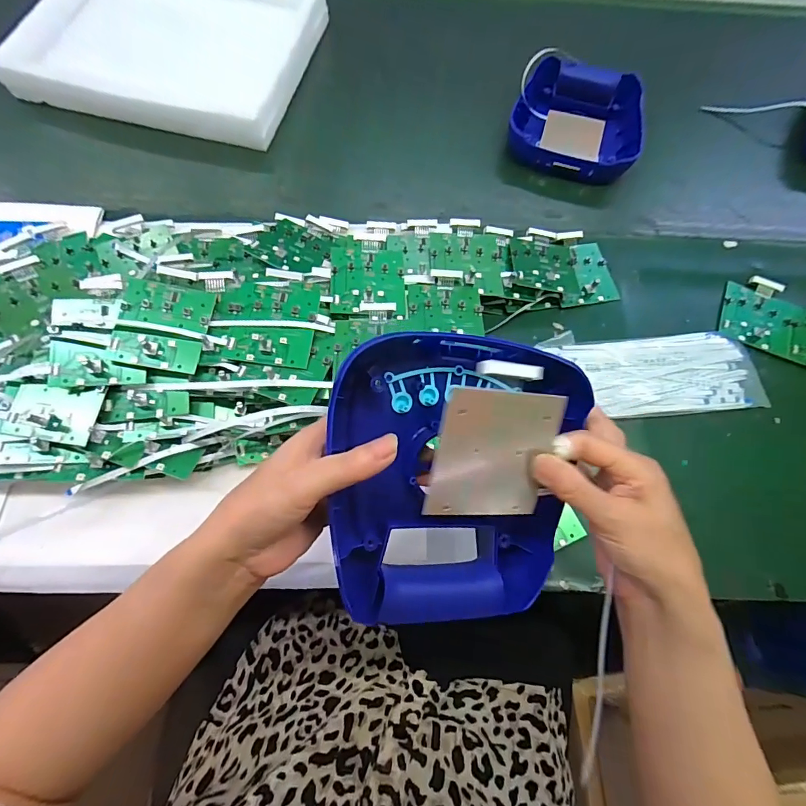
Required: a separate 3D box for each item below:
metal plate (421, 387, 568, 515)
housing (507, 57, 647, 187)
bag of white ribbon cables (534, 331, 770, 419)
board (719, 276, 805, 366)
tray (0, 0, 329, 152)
[{"bbox_3d":[0.055,0.031,0.254,0.075,0.004,0.077,6,105,-19],"label":"metal plate"},{"bbox_3d":[0.241,-0.386,0.592,0.165,0.049,0.192,19,68,5],"label":"housing"},{"bbox_3d":[0.271,-0.034,0.457,0.225,0.015,0.094,-1,68,-3],"label":"bag of white ribbon cables"},{"bbox_3d":[0.446,-0.089,0.489,0.152,0.009,0.099,23,69,7],"label":"board"},{"bbox_3d":[-0.314,-0.511,0.601,0.346,0.055,0.304,12,68,2],"label":"tray"}]

